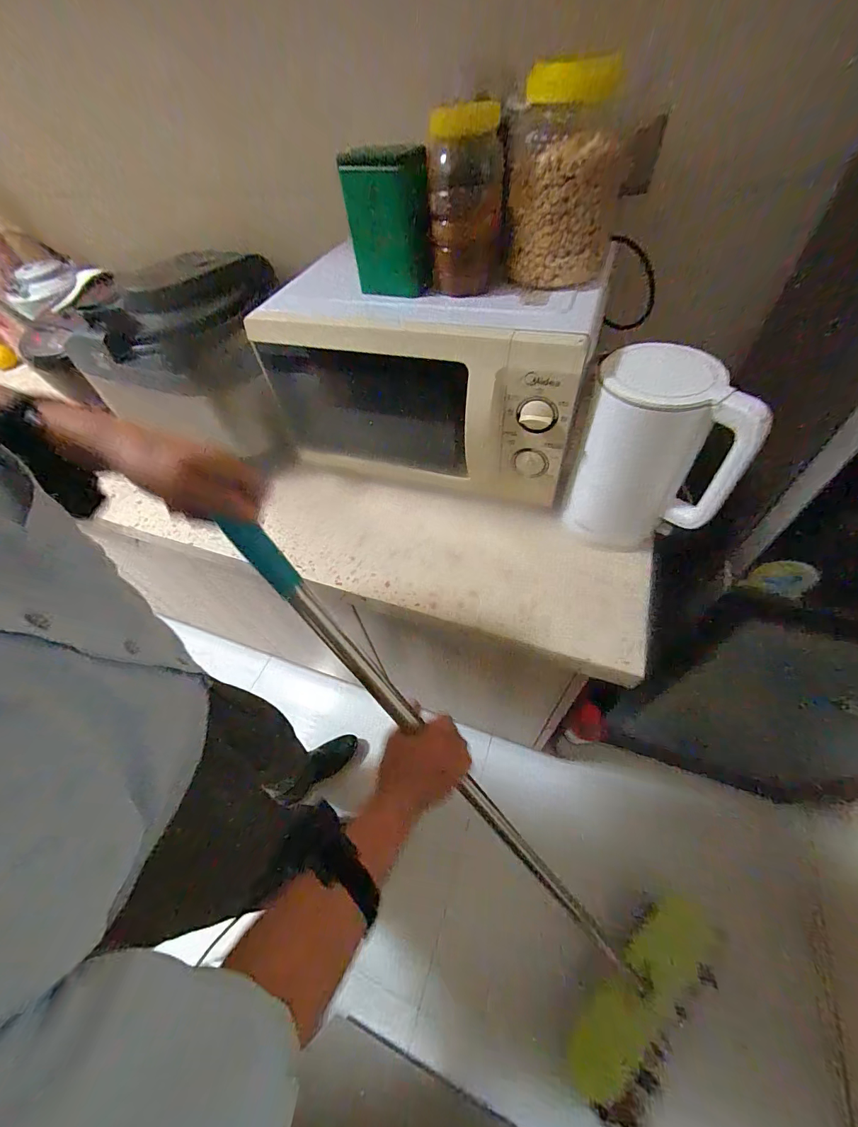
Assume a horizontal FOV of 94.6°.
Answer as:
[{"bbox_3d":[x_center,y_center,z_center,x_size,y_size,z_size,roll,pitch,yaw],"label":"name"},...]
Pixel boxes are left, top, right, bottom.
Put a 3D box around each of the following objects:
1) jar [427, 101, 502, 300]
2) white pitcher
[{"bbox_3d":[0.041,-0.418,0.478,0.081,0.171,0.098,-3,53,3],"label":"jar"},{"bbox_3d":[0.291,-0.136,0.525,0.169,0.244,0.117,16,56,17],"label":"white pitcher"}]

